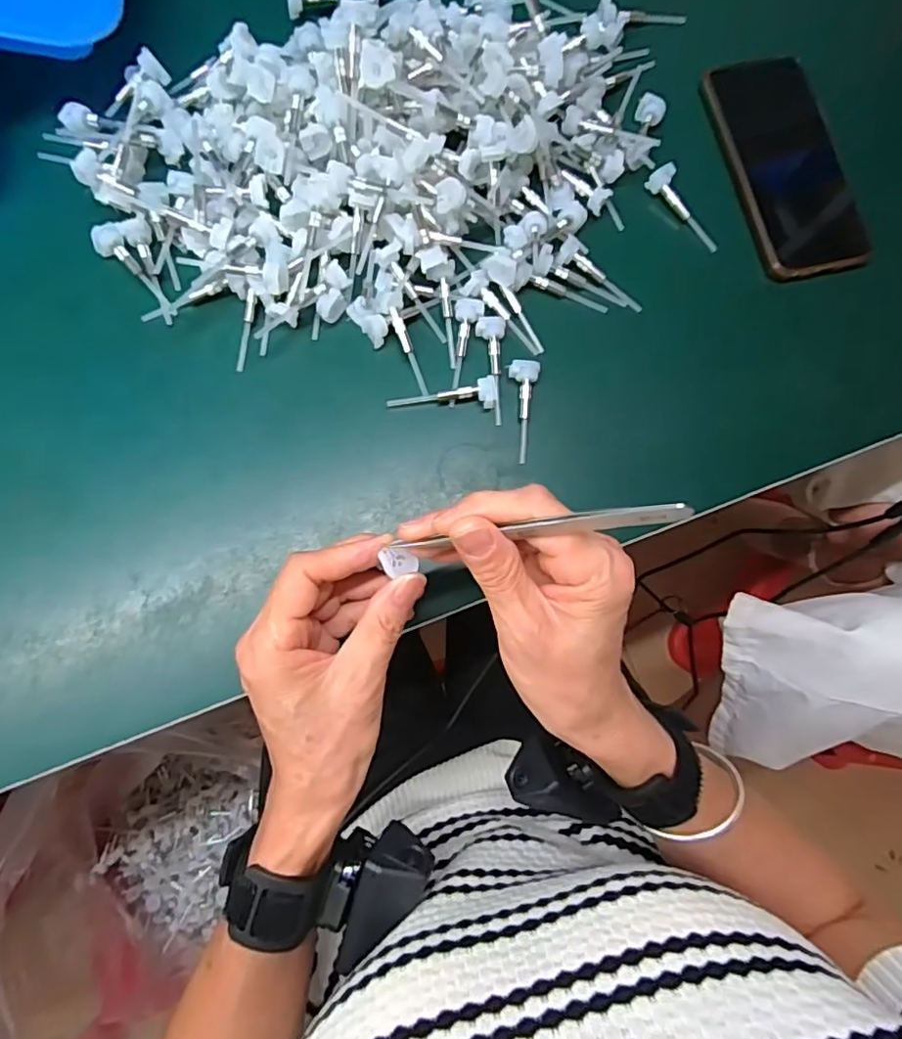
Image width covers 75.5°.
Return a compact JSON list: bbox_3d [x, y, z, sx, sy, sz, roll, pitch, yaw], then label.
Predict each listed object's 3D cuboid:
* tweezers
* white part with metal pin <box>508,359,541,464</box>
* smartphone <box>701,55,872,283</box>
[{"bbox_3d":[0.030,0.005,0.239,0.133,0.014,0.007,-9,80,38],"label":"tweezers"},{"bbox_3d":[0.042,-0.067,0.358,0.018,0.011,0.062,9,79,-4],"label":"white part with metal pin"},{"bbox_3d":[0.233,-0.248,0.407,0.072,0.015,0.164,-14,82,-8],"label":"smartphone"}]

